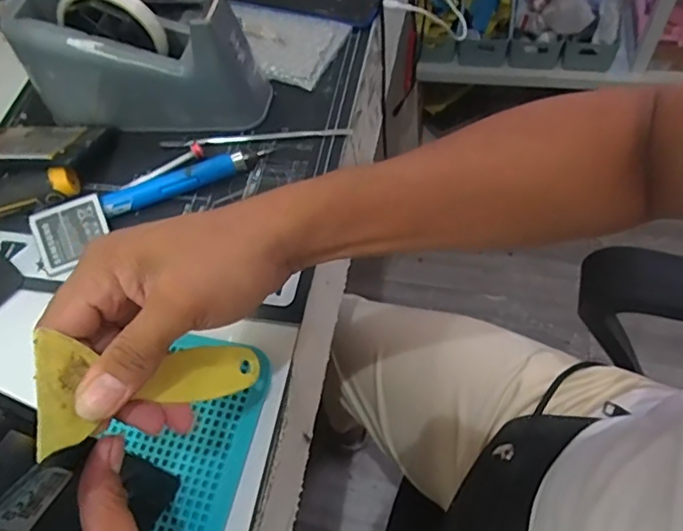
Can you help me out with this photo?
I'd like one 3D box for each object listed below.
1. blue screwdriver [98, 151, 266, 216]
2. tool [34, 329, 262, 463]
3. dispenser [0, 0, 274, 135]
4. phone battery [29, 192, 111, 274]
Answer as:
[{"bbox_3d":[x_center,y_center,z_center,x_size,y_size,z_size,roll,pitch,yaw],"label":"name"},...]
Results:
[{"bbox_3d":[-0.129,-0.071,0.458,0.130,0.020,0.020,-21,60,-5],"label":"blue screwdriver"},{"bbox_3d":[-0.090,0.058,0.284,0.004,0.121,0.048,-14,78,38],"label":"tool"},{"bbox_3d":[-0.171,-0.175,0.474,0.199,0.104,0.060,3,61,9],"label":"dispenser"},{"bbox_3d":[-0.212,-0.026,0.440,0.056,0.004,0.047,-22,88,-4],"label":"phone battery"}]

